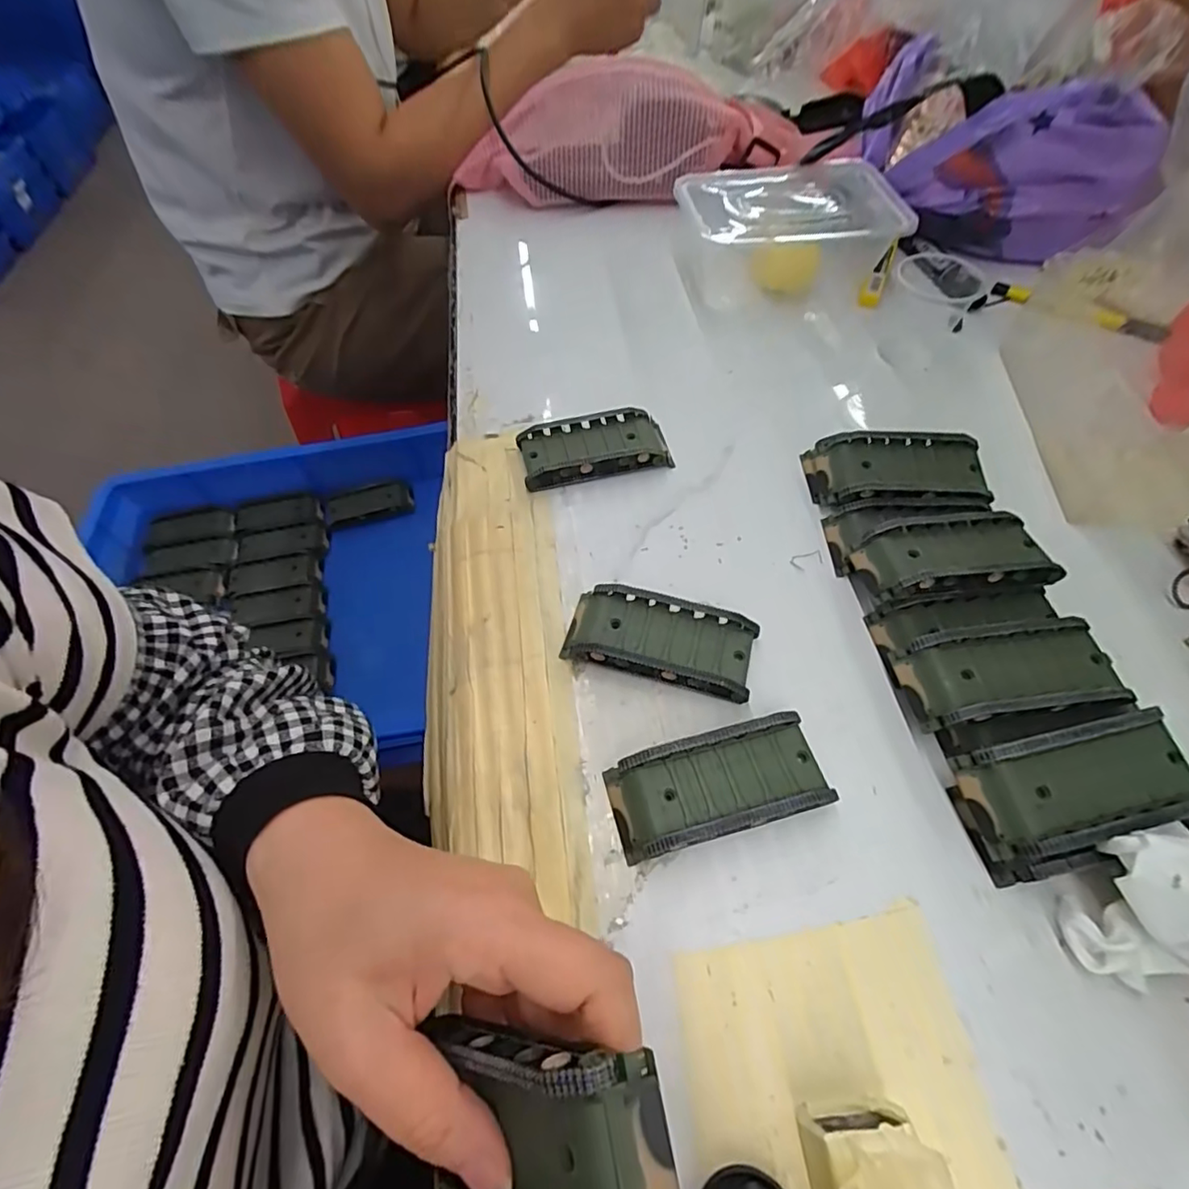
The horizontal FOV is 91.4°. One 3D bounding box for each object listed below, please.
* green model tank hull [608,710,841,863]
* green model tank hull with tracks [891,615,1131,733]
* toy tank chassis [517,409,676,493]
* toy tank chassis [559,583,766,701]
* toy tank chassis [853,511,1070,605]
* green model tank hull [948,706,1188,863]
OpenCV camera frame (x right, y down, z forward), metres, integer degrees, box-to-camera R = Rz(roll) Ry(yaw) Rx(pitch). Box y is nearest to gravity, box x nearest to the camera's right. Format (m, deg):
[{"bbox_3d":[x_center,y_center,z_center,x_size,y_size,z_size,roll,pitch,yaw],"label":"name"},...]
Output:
[{"bbox_3d":[0.056,0.088,0.267,0.096,0.019,0.044,-14,58,-7],"label":"green model tank hull"},{"bbox_3d":[0.200,0.041,0.285,0.094,0.032,0.044,-7,58,-2],"label":"green model tank hull with tracks"},{"bbox_3d":[0.000,-0.097,0.384,0.095,0.020,0.043,-11,58,-5],"label":"toy tank chassis"},{"bbox_3d":[0.034,0.023,0.307,0.097,0.020,0.044,12,59,9],"label":"toy tank chassis"},{"bbox_3d":[0.195,-0.020,0.320,0.098,0.032,0.049,-5,58,-2],"label":"toy tank chassis"},{"bbox_3d":[0.210,0.085,0.255,0.094,0.037,0.043,-11,58,-5],"label":"green model tank hull"}]

